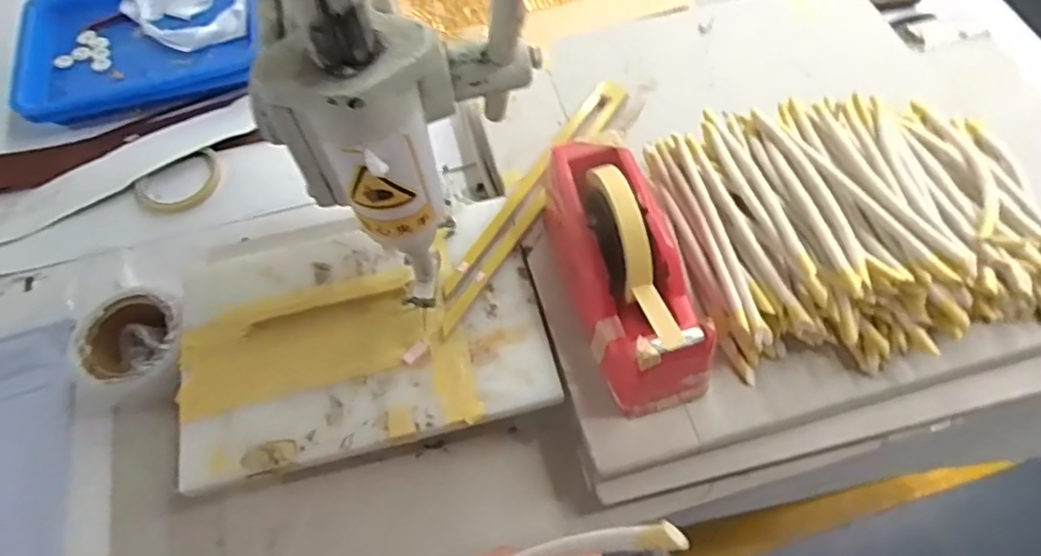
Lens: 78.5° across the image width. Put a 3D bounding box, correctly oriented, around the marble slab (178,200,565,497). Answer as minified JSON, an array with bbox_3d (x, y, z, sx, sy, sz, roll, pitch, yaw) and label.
[{"bbox_3d":[-0.132,0.039,0.540,0.299,0.017,0.210,-13,62,-5],"label":"marble slab"}]

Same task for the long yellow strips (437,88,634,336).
[{"bbox_3d":[0.012,-0.080,0.589,0.034,0.009,0.311,29,67,16],"label":"long yellow strips"}]

